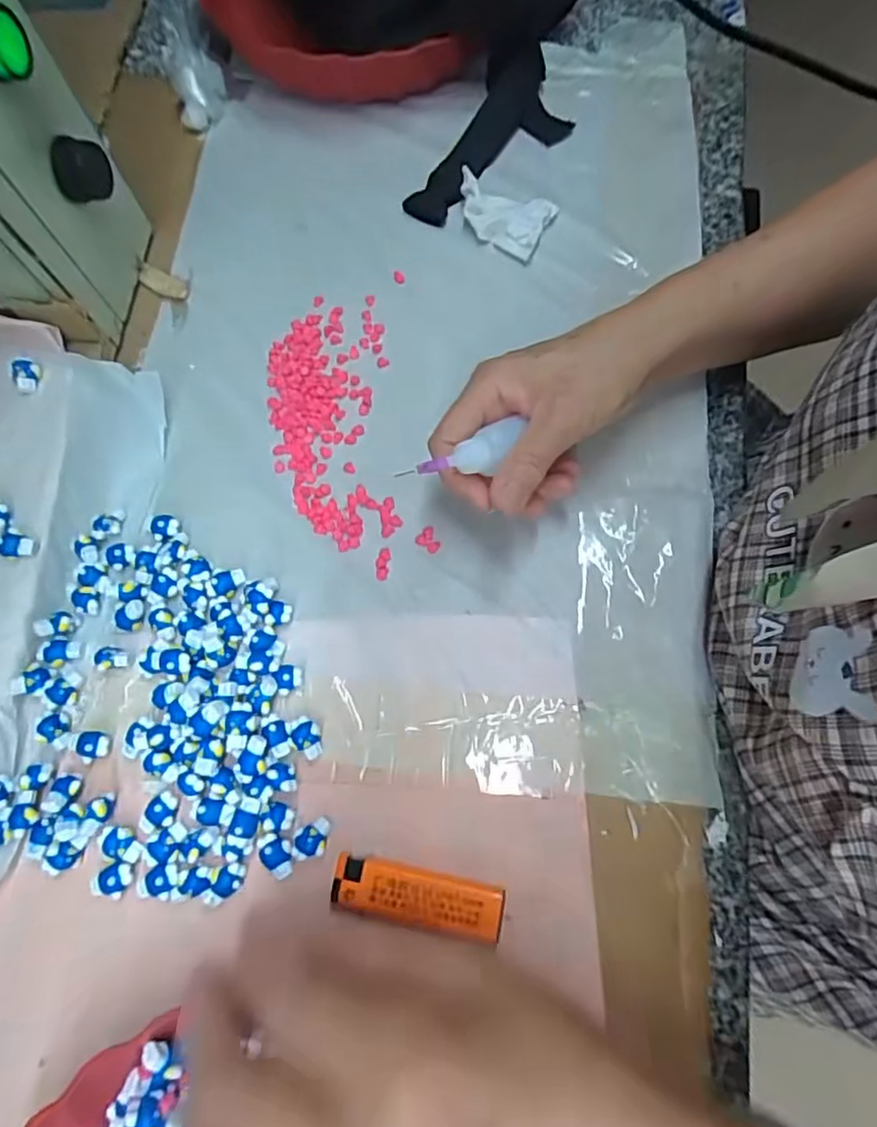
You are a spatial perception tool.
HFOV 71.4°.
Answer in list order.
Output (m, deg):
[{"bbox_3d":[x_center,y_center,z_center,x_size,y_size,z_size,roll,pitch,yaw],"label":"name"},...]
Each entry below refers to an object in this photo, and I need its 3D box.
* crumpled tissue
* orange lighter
[{"bbox_3d":[0.041,-0.232,0.403,0.064,0.017,0.040,29,75,10],"label":"crumpled tissue"},{"bbox_3d":[-0.011,0.156,0.287,0.081,0.008,0.022,8,58,9],"label":"orange lighter"}]

